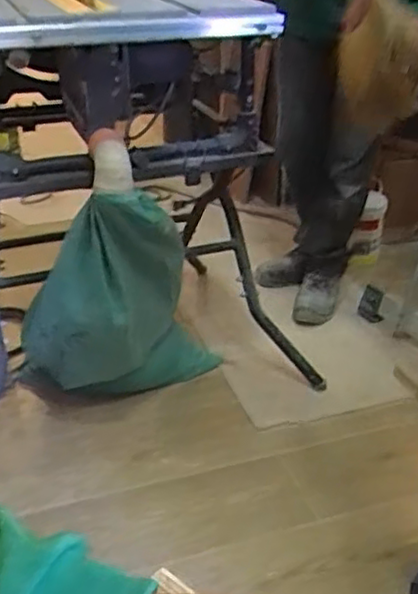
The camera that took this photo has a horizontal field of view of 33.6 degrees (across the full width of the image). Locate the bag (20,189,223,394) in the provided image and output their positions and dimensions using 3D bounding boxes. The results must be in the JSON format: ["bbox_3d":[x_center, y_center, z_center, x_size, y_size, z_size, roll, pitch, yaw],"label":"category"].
[{"bbox_3d":[-0.196,-0.012,1.569,0.299,0.554,0.409,15,32,25],"label":"bag"}]

